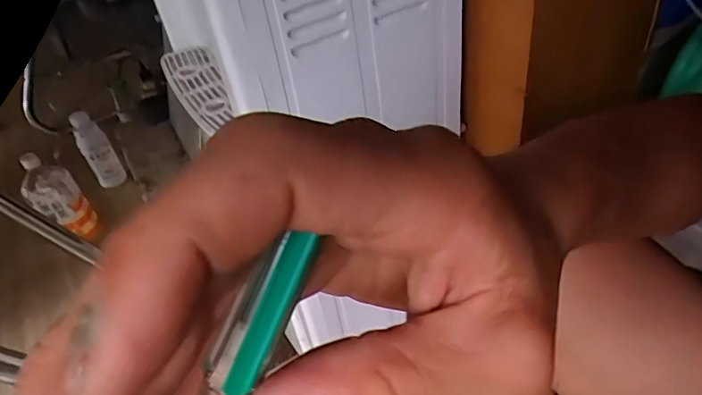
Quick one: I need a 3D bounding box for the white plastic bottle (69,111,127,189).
[{"bbox_3d":[-0.538,-0.098,1.077,0.059,0.166,0.050,-30,45,-22],"label":"white plastic bottle"}]

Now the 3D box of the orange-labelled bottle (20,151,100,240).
[{"bbox_3d":[-0.565,0.005,0.975,0.072,0.198,0.076,-13,34,27],"label":"orange-labelled bottle"}]

